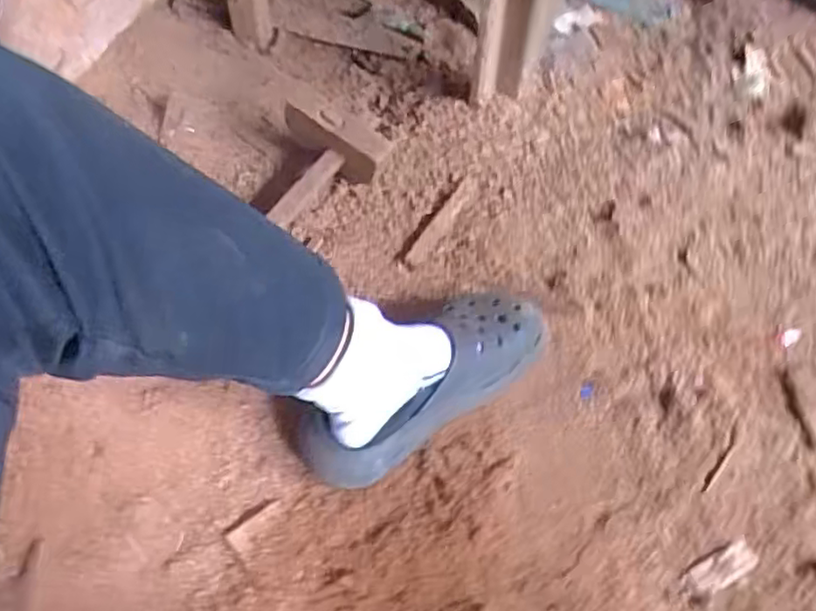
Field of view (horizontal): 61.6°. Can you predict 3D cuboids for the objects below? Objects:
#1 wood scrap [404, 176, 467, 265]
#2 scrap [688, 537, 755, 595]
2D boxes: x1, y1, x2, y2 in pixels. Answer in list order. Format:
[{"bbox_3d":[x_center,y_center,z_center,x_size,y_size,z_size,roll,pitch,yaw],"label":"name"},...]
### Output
[{"bbox_3d":[0.037,-0.095,0.766,0.020,0.009,0.136,25,60,18],"label":"wood scrap"},{"bbox_3d":[0.263,0.219,0.571,0.067,0.004,0.024,-24,58,-13],"label":"scrap"}]

